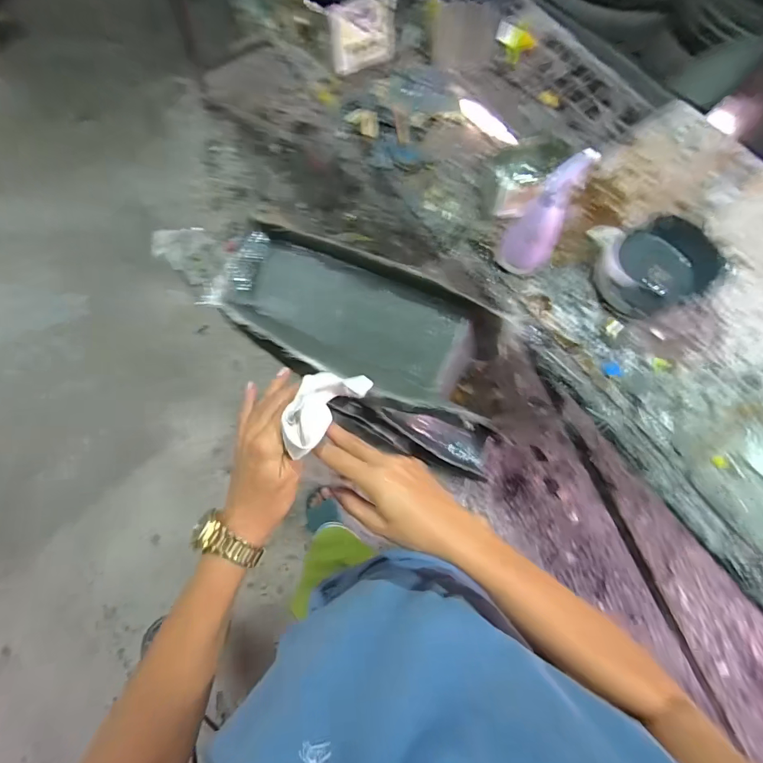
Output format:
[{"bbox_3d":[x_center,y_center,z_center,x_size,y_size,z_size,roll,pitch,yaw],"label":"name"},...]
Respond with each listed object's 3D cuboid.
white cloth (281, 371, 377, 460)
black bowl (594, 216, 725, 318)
[{"bbox_3d":[-0.057,0.021,0.380,0.053,0.023,0.098,30,48,10],"label":"white cloth"},{"bbox_3d":[0.466,-0.196,0.710,0.157,0.094,0.152,0,72,1],"label":"black bowl"}]

